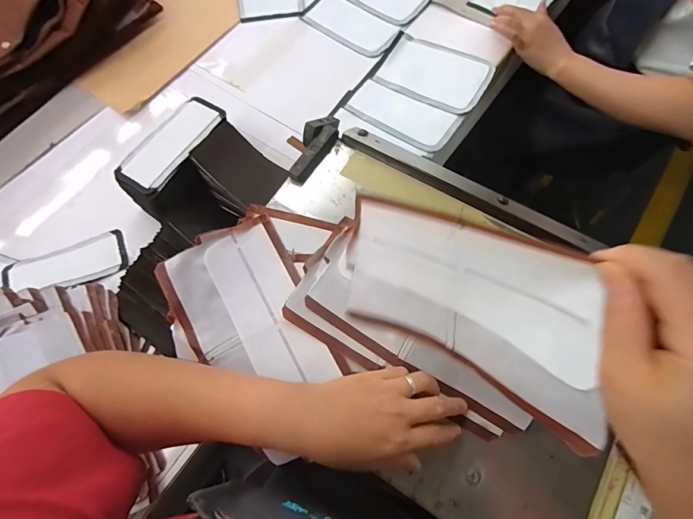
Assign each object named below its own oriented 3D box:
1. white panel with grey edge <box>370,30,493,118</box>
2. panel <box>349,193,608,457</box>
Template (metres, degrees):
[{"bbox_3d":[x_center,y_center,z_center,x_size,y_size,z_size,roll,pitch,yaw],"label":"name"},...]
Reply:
[{"bbox_3d":[0.152,-0.322,0.640,0.178,0.011,0.130,29,74,12],"label":"white panel with grey edge"},{"bbox_3d":[0.077,0.027,0.279,0.021,0.117,0.219,-17,27,-31],"label":"panel"}]

